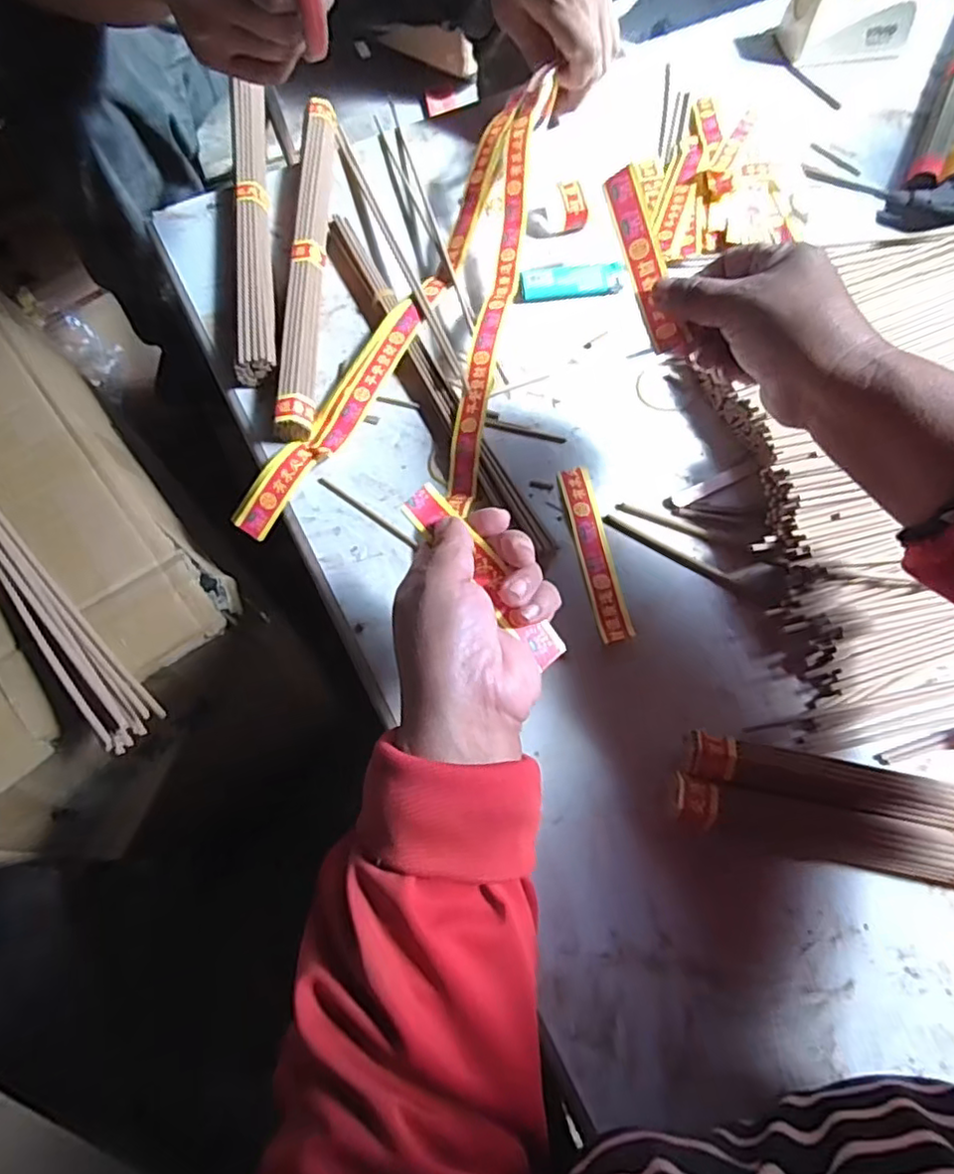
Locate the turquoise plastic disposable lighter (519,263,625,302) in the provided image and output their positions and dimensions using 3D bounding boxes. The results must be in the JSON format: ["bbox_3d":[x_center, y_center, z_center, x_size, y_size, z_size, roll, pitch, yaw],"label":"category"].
[{"bbox_3d":[0.072,-0.231,0.480,0.077,0.007,0.026,-7,70,-3],"label":"turquoise plastic disposable lighter"}]

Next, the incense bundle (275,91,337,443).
[{"bbox_3d":[-0.125,-0.251,0.476,0.025,0.020,0.316,0,70,0],"label":"incense bundle"}]

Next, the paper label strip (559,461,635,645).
[{"bbox_3d":[0.075,-0.024,0.408,0.021,0.004,0.120,-9,70,-4],"label":"paper label strip"}]

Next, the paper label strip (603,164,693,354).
[{"bbox_3d":[0.091,-0.176,0.344,0.019,0.008,0.104,-17,85,22],"label":"paper label strip"}]

